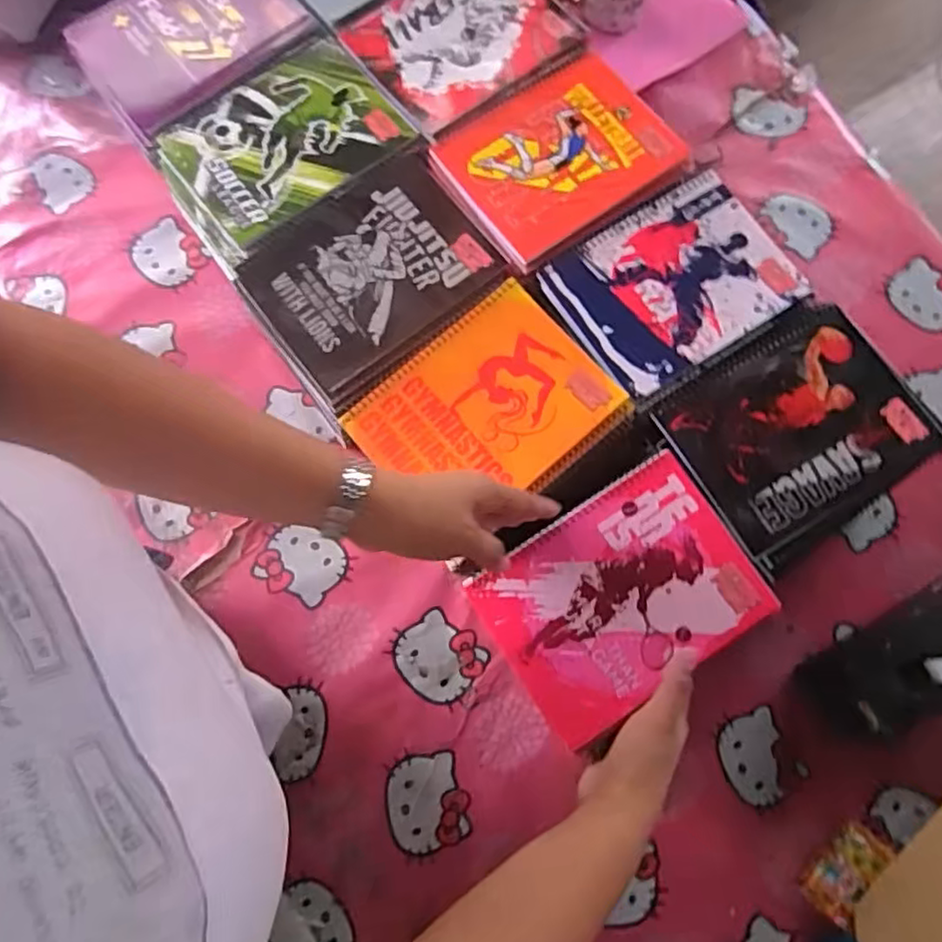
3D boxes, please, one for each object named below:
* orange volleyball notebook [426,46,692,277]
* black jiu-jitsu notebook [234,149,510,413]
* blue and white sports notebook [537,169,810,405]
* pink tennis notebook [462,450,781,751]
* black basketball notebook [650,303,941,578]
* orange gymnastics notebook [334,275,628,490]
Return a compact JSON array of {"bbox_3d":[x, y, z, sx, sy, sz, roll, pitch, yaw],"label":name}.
[{"bbox_3d":[0.081,-0.297,0.627,0.204,0.008,0.164,-37,79,-9],"label":"orange volleyball notebook"},{"bbox_3d":[-0.084,-0.175,0.598,0.205,0.010,0.158,-37,79,-9],"label":"black jiu-jitsu notebook"},{"bbox_3d":[0.181,-0.167,0.602,0.200,0.007,0.152,-31,78,-8],"label":"blue and white sports notebook"},{"bbox_3d":[0.118,0.098,0.523,0.194,0.008,0.147,-33,80,-2],"label":"pink tennis notebook"},{"bbox_3d":[0.280,-0.040,0.568,0.196,0.009,0.162,-33,78,-8],"label":"black basketball notebook"},{"bbox_3d":[0.014,-0.048,0.562,0.195,0.008,0.154,-39,79,-10],"label":"orange gymnastics notebook"}]

